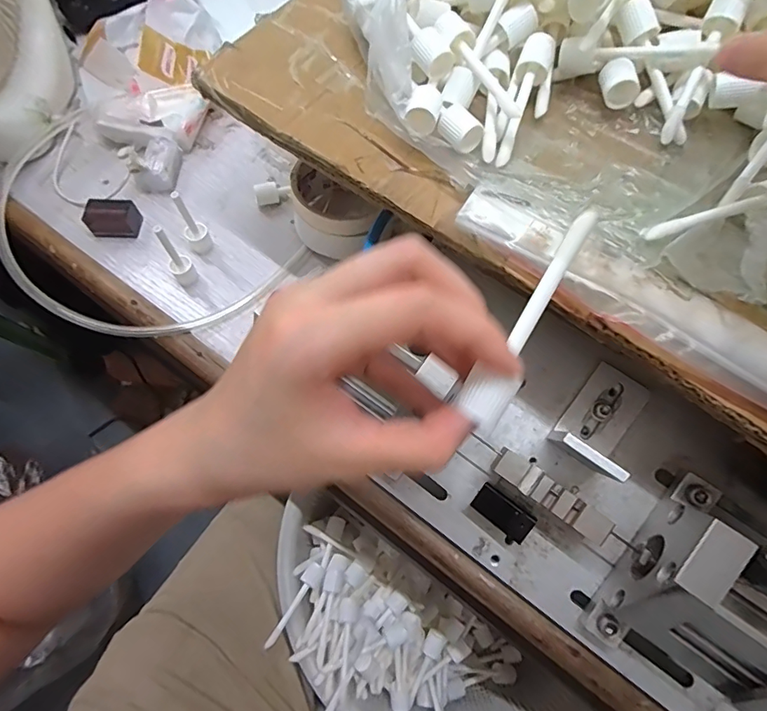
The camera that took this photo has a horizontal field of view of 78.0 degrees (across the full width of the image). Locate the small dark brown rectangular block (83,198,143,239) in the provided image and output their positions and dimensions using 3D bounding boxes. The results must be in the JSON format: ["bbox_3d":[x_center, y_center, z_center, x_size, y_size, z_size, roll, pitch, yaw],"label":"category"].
[{"bbox_3d":[-0.238,-0.120,0.416,0.039,0.025,0.027,5,67,2],"label":"small dark brown rectangular block"}]

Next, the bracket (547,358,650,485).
[{"bbox_3d":[0.129,0.036,0.271,0.035,0.063,0.061,36,90,13],"label":"bracket"}]

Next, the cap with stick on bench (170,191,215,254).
[{"bbox_3d":[-0.158,-0.108,0.387,0.019,0.056,0.020,0,67,0],"label":"cap with stick on bench"}]

